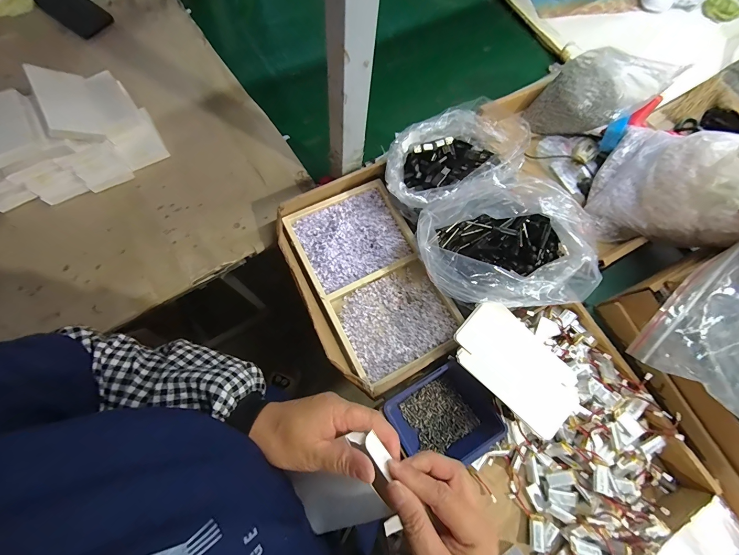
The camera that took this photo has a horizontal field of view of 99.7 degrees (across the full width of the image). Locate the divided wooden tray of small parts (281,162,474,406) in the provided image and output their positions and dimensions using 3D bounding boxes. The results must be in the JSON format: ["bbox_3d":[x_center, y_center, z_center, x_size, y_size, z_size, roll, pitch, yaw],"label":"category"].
[{"bbox_3d":[-0.001,-0.001,0.522,0.229,0.051,0.337,-27,75,-11],"label":"divided wooden tray of small parts"}]

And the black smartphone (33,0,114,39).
[{"bbox_3d":[-0.660,-0.596,0.692,0.179,0.012,0.084,38,73,0],"label":"black smartphone"}]

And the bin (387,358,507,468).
[{"bbox_3d":[0.113,0.203,0.463,0.148,0.054,0.123,-29,75,-11],"label":"bin"}]

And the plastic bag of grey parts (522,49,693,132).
[{"bbox_3d":[0.438,-0.348,0.608,0.198,0.152,0.097,28,72,7],"label":"plastic bag of grey parts"}]

